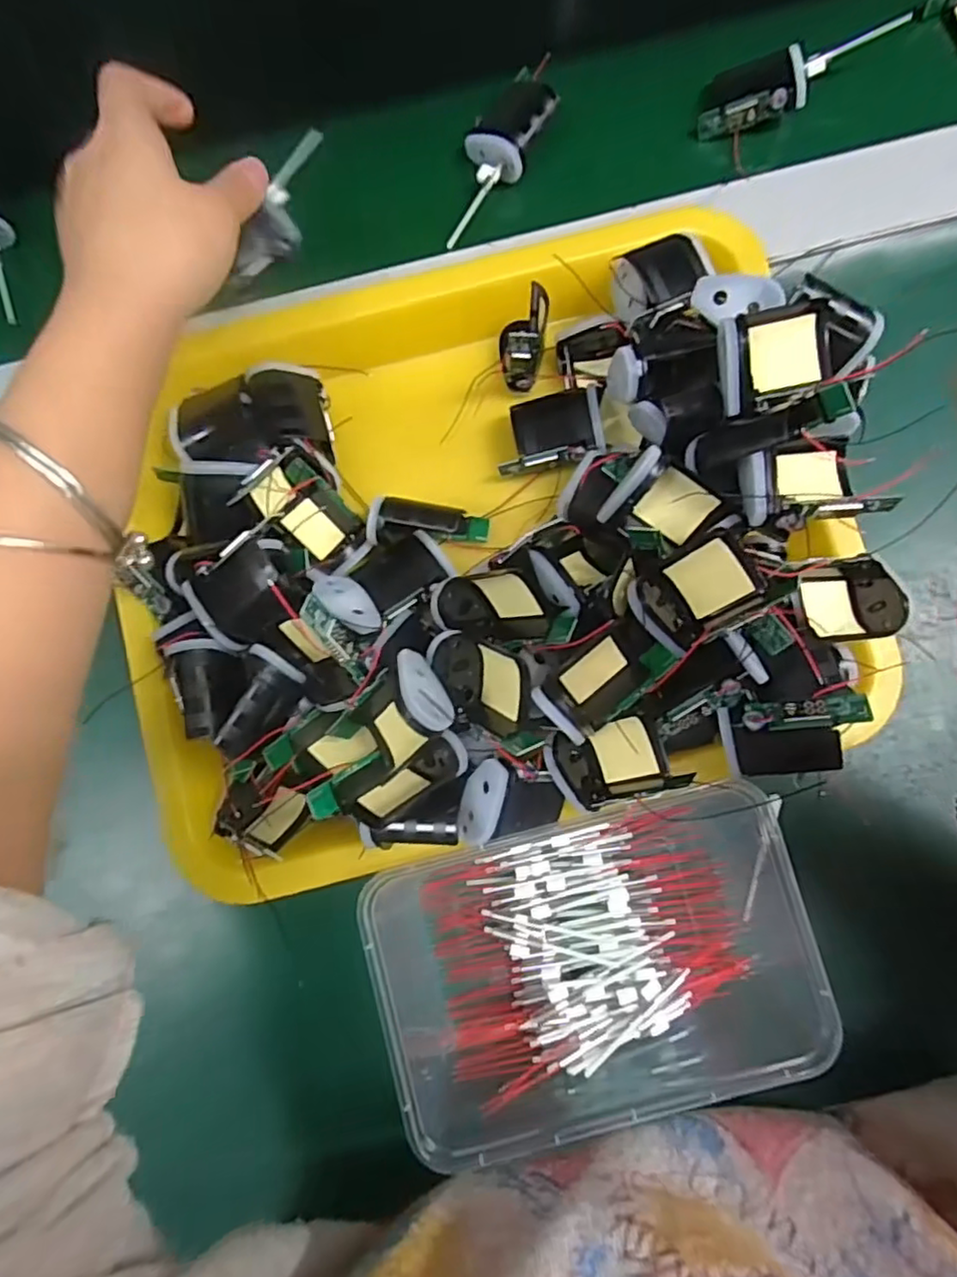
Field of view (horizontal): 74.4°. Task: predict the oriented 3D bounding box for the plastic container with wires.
[{"bbox_3d":[0.050,0.138,0.265,0.174,0.057,0.120,-10,84,1],"label":"plastic container with wires"}]

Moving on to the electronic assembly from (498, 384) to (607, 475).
[{"bbox_3d":[0.035,-0.098,0.305,0.048,0.020,0.034,-6,88,14],"label":"electronic assembly"}]

